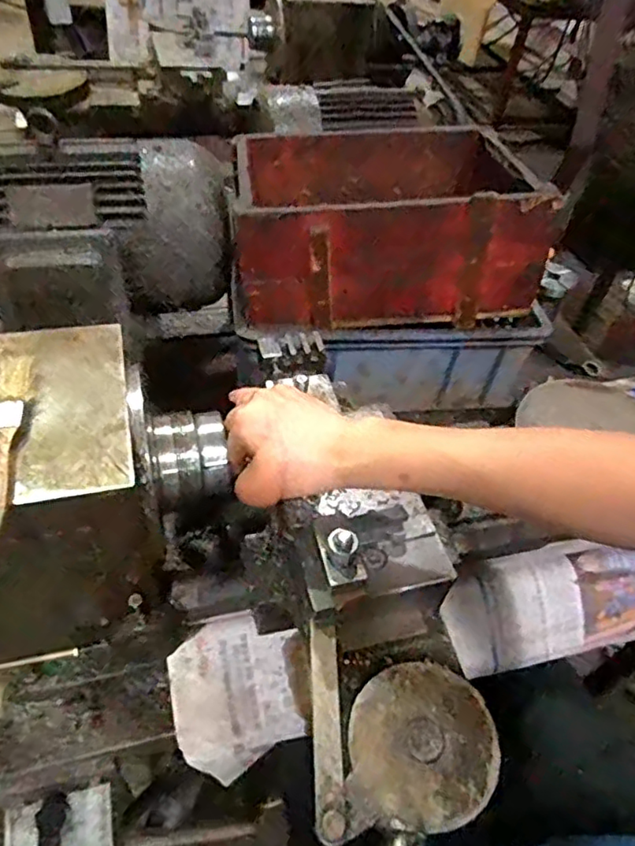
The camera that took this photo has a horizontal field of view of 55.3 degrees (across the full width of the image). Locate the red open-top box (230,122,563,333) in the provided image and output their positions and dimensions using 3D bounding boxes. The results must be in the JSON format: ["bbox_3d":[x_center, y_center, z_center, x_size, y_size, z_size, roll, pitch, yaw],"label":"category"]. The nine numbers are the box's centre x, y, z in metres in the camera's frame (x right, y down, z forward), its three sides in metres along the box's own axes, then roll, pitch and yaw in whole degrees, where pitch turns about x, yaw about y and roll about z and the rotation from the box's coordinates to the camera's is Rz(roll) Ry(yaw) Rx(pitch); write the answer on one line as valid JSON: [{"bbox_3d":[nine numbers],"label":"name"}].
[{"bbox_3d":[0.076,-0.257,0.779,0.365,0.174,0.264,-5,49,-11],"label":"red open-top box"}]

